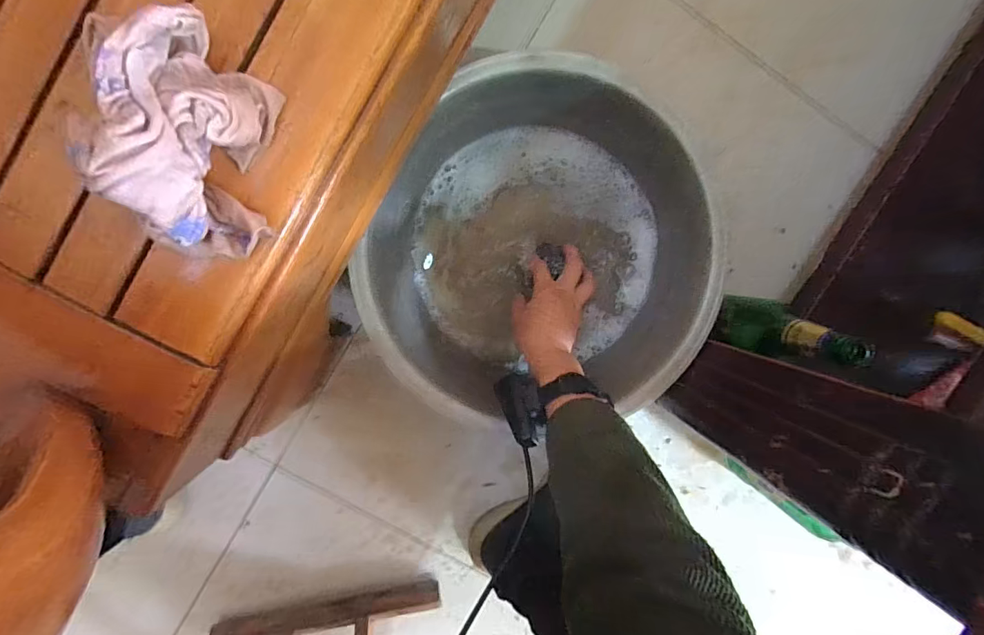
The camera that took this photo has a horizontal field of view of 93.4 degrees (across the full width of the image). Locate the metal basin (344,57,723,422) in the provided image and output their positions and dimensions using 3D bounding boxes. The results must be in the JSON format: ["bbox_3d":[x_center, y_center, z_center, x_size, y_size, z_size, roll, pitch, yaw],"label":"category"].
[{"bbox_3d":[0.061,-0.065,0.566,0.373,0.128,0.382,0,96,-3],"label":"metal basin"}]

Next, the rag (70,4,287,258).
[{"bbox_3d":[-0.157,-0.091,0.231,0.079,0.061,0.117,3,97,-5],"label":"rag"}]

